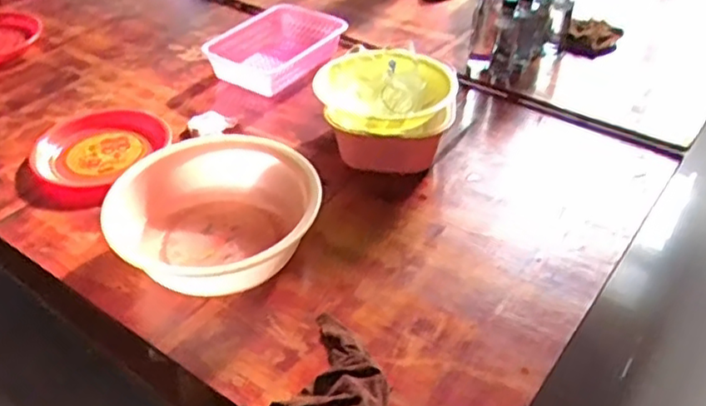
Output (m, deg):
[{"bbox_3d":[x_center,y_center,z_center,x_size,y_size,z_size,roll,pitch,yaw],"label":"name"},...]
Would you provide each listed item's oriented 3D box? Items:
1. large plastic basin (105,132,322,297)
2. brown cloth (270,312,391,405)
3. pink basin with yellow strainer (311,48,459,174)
[{"bbox_3d":[-0.210,0.018,1.071,0.294,0.100,0.282,-1,40,1],"label":"large plastic basin"},{"bbox_3d":[-0.045,0.235,0.882,0.163,0.036,0.207,-22,44,-22],"label":"brown cloth"},{"bbox_3d":[0.061,-0.162,1.224,0.259,0.161,0.206,18,44,21],"label":"pink basin with yellow strainer"}]

